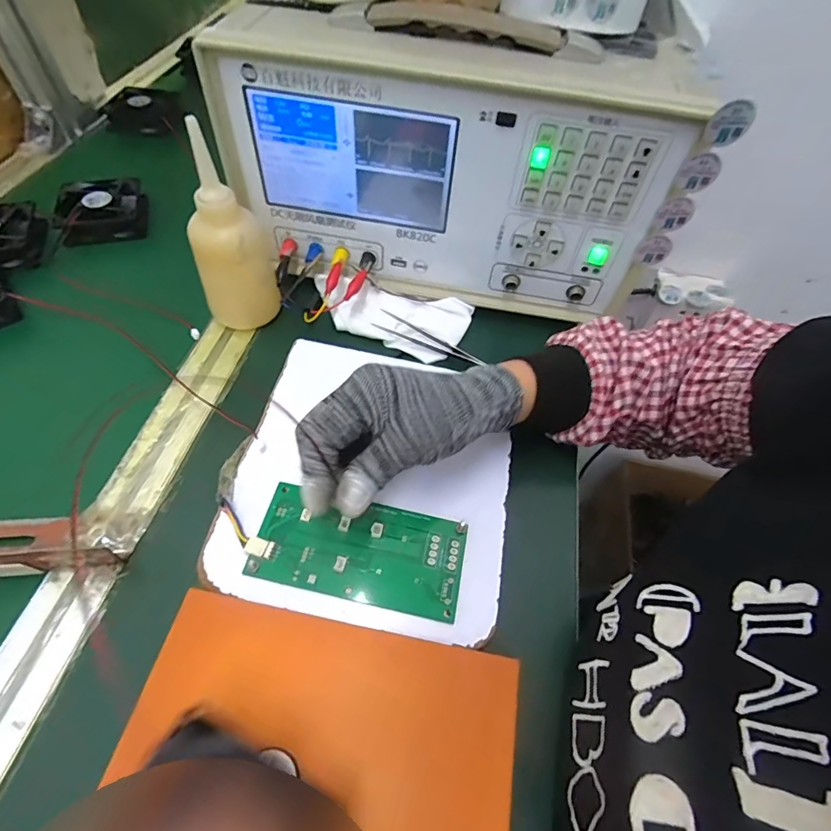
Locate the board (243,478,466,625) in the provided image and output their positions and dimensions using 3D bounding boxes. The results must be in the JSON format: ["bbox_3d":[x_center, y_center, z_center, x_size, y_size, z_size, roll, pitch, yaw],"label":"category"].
[{"bbox_3d":[-0.036,0.087,0.301,0.134,0.007,0.065,10,57,1],"label":"board"}]

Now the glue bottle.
[{"bbox_3d":[-0.153,-0.139,0.377,0.063,0.148,0.049,-14,59,-12],"label":"glue bottle"}]

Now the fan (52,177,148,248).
[{"bbox_3d":[-0.338,-0.220,0.495,0.082,0.027,0.076,-15,59,-12],"label":"fan"}]

